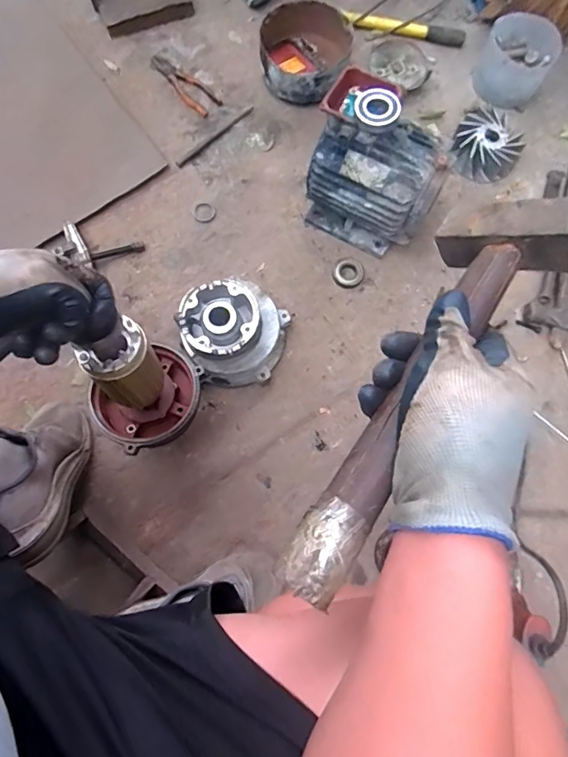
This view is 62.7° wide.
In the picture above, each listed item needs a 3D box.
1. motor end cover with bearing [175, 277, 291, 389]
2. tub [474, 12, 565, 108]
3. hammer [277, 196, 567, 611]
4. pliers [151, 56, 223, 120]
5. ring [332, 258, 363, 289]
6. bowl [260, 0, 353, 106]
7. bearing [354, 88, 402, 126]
[{"bbox_3d":[-0.082,-0.080,0.844,0.180,0.130,0.167,-11,76,-5],"label":"motor end cover with bearing"},{"bbox_3d":[0.495,-0.682,1.011,0.144,0.103,0.149,0,76,-2],"label":"tub"},{"bbox_3d":[0.091,-0.003,0.309,0.080,0.078,0.309,36,75,6],"label":"hammer"},{"bbox_3d":[-0.219,-0.650,1.027,0.184,0.015,0.062,44,80,8],"label":"pliers"},{"bbox_3d":[0.129,-0.211,0.930,0.058,0.015,0.065,18,76,3],"label":"ring"},{"bbox_3d":[0.045,-0.691,0.989,0.183,0.111,0.190,0,76,-2],"label":"bowl"},{"bbox_3d":[0.147,-0.427,0.731,0.067,0.017,0.062,0,76,-2],"label":"bearing"}]

